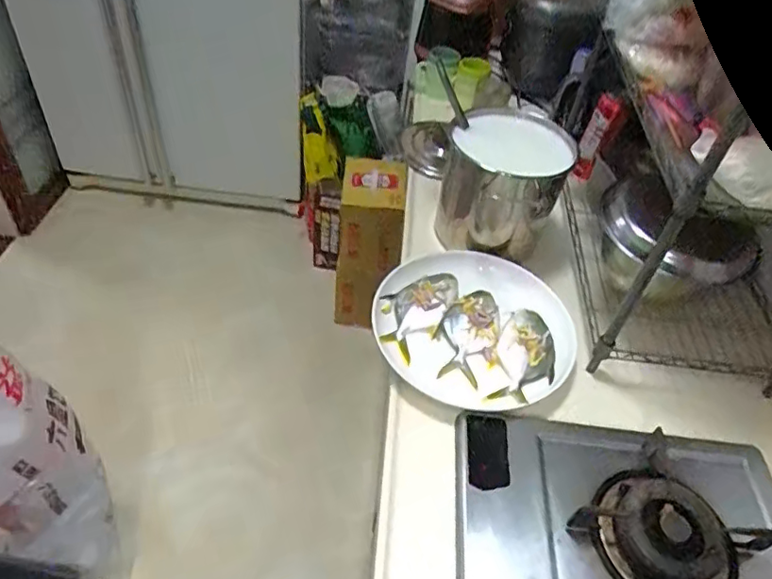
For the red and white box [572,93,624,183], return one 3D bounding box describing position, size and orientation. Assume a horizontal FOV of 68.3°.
[{"bbox_3d":[0.373,-0.269,1.019,0.042,0.151,0.032,23,18,14],"label":"red and white box"}]

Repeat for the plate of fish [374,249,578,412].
[{"bbox_3d":[0.125,0.052,0.826,0.273,0.055,0.252,4,45,-4],"label":"plate of fish"}]

